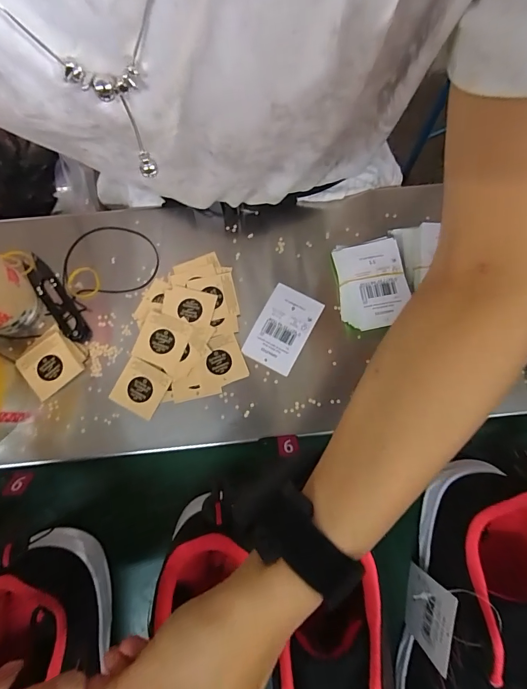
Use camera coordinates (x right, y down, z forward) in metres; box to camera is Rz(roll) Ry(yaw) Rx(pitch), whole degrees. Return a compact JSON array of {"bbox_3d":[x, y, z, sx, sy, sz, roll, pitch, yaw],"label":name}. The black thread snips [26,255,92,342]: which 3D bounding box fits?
[{"bbox_3d":[-0.197,-0.041,0.351,0.023,0.012,0.099,-34,76,-10],"label":"black thread snips"}]

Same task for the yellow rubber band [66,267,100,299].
[{"bbox_3d":[-0.173,-0.058,0.351,0.031,0.004,0.030,-1,83,6],"label":"yellow rubber band"}]

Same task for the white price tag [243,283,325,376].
[{"bbox_3d":[0.018,-0.016,0.342,0.048,0.004,0.076,27,75,8],"label":"white price tag"}]

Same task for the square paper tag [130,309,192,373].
[{"bbox_3d":[-0.094,-0.005,0.339,0.042,0.005,0.048,21,74,6],"label":"square paper tag"}]

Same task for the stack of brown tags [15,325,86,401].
[{"bbox_3d":[-0.191,0.016,0.329,0.050,0.008,0.050,-43,77,-12],"label":"stack of brown tags"}]

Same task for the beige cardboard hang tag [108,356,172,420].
[{"bbox_3d":[-0.111,0.038,0.330,0.043,0.005,0.043,30,75,9],"label":"beige cardboard hang tag"}]

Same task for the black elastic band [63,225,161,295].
[{"bbox_3d":[-0.151,-0.084,0.365,0.095,0.006,0.071,-3,73,-1],"label":"black elastic band"}]

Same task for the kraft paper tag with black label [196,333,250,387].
[{"bbox_3d":[-0.041,0.015,0.337,0.043,0.004,0.044,-20,81,-5],"label":"kraft paper tag with black label"}]

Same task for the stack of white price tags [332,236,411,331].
[{"bbox_3d":[0.097,-0.055,0.337,0.052,0.029,0.085,-6,73,-2],"label":"stack of white price tags"}]

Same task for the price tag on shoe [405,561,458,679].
[{"bbox_3d":[0.125,0.203,0.277,0.006,0.057,0.050,15,73,5],"label":"price tag on shoe"}]

